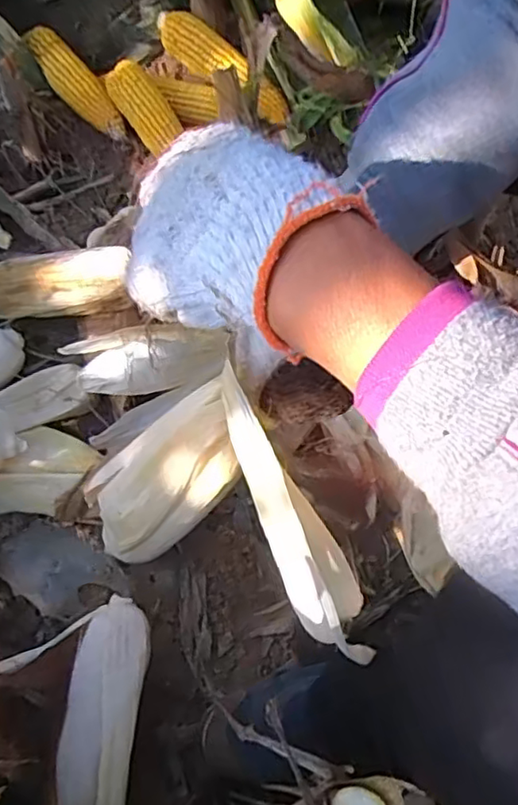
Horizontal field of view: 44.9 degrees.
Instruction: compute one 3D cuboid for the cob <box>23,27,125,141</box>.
[{"bbox_3d":[-0.259,-0.456,0.905,0.051,0.042,0.204,-38,84,-22],"label":"cob"}]

